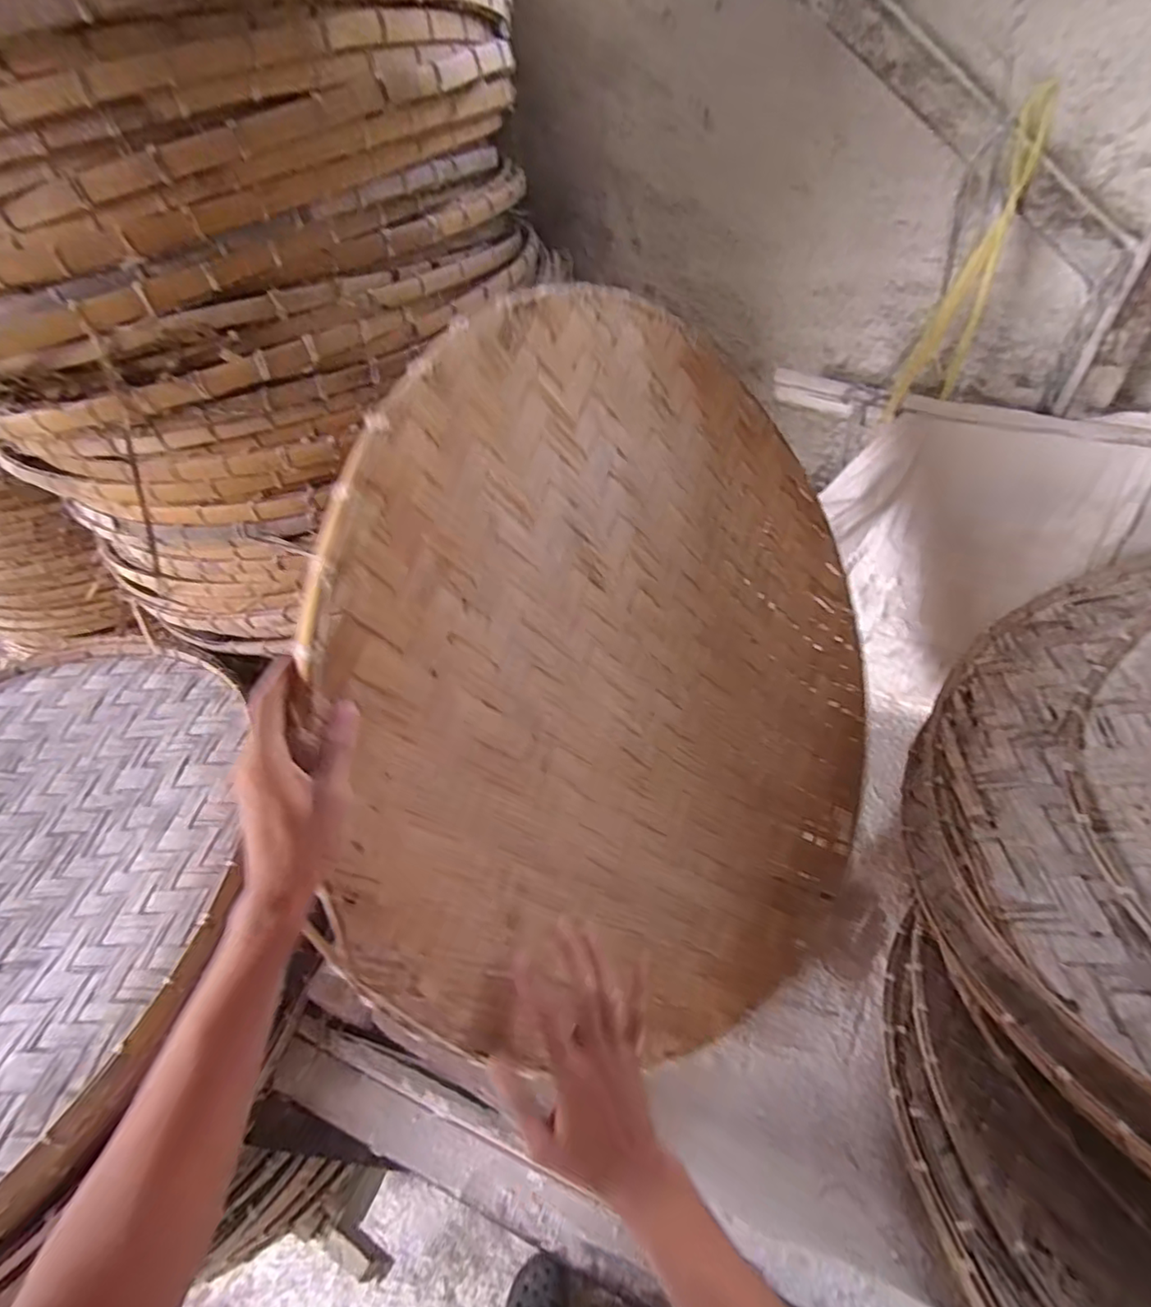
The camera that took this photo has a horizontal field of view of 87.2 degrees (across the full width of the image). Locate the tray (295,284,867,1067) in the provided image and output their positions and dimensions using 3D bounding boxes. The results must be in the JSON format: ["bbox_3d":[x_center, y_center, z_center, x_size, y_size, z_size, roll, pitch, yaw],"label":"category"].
[{"bbox_3d":[0.103,0.016,0.624,0.044,0.698,0.673,-2,66,49],"label":"tray"}]

